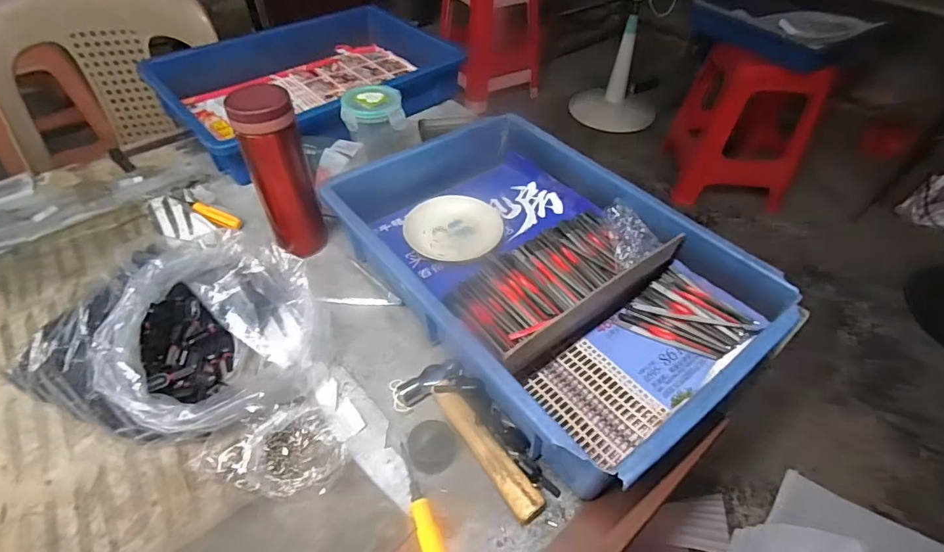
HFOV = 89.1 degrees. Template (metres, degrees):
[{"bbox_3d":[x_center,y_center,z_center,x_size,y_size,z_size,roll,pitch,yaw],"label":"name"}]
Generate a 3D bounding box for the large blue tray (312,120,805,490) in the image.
[{"bbox_3d":[0.071,-0.017,0.518,0.289,0.083,0.433,-28,54,-25],"label":"large blue tray"}]

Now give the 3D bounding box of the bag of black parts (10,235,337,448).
[{"bbox_3d":[-0.271,0.041,0.445,0.256,0.088,0.197,9,47,6],"label":"bag of black parts"}]

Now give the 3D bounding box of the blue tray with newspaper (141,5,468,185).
[{"bbox_3d":[-0.260,-0.331,0.798,0.442,0.080,0.337,-35,57,-30],"label":"blue tray with newspaper"}]

